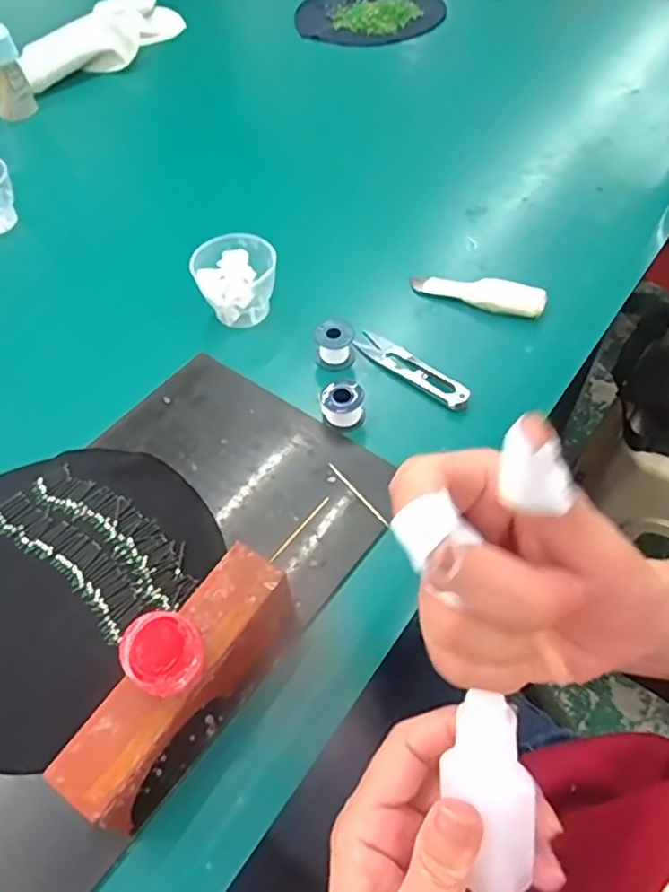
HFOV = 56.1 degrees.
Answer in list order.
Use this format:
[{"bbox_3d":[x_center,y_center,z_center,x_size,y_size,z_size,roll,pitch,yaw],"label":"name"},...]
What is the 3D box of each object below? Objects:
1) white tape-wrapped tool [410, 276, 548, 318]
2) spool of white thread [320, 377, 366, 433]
[{"bbox_3d":[0.113,-0.121,0.498,0.104,0.018,0.027,16,56,13],"label":"white tape-wrapped tool"},{"bbox_3d":[0.005,-0.028,0.424,0.028,0.022,0.024,-7,54,-3],"label":"spool of white thread"}]

